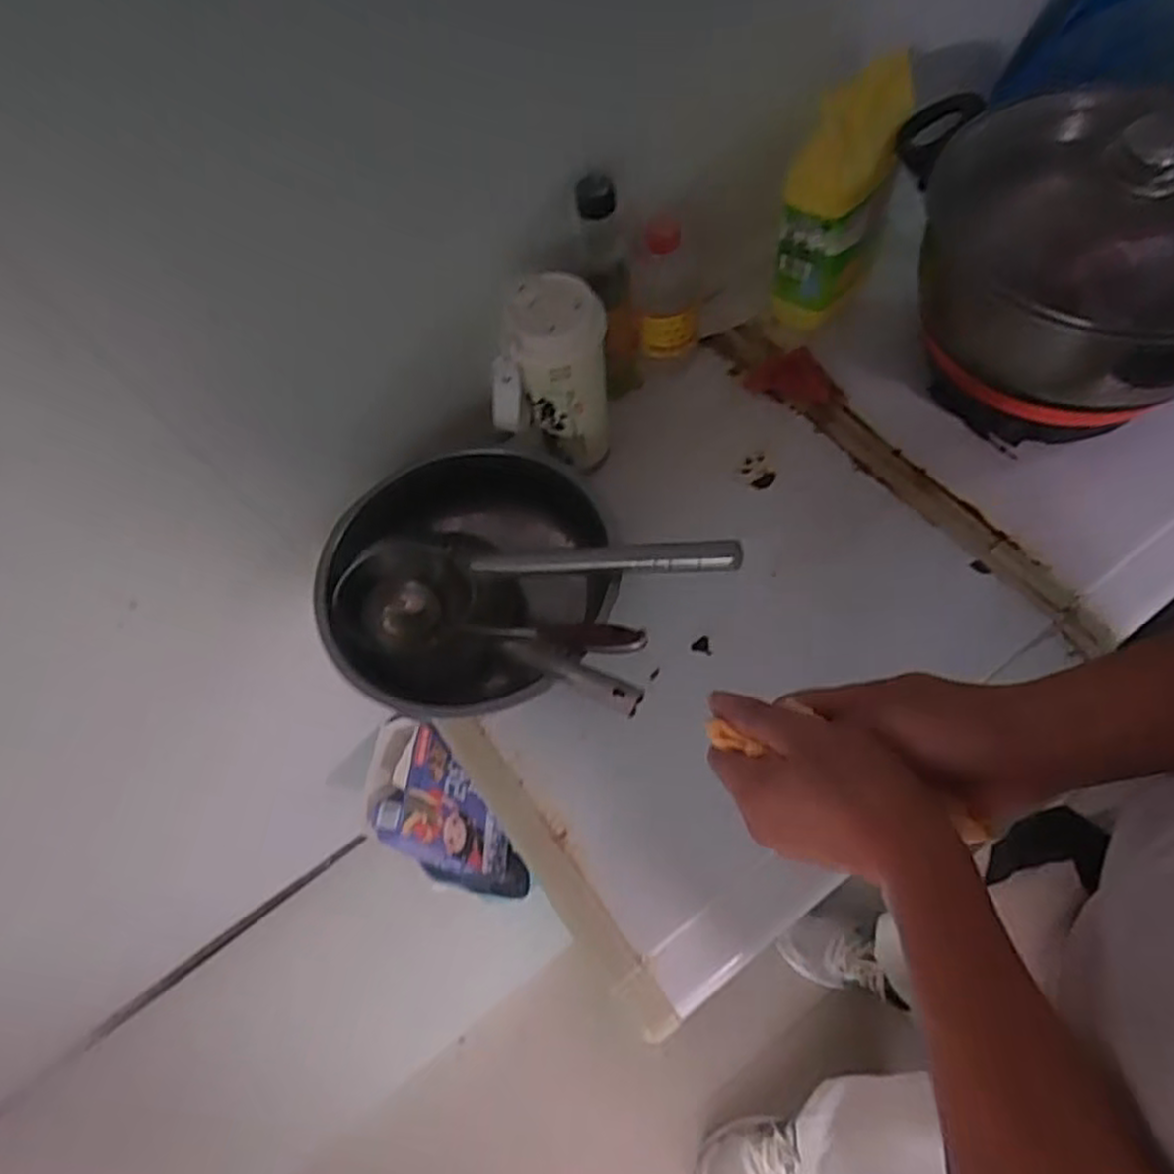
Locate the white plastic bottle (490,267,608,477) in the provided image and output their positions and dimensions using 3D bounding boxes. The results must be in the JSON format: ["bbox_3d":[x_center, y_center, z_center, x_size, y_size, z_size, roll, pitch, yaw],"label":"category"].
[{"bbox_3d":[-0.029,-0.190,0.685,0.100,0.167,0.076,8,66,12],"label":"white plastic bottle"}]

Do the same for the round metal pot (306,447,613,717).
[{"bbox_3d":[-0.106,0.003,0.678,0.231,0.114,0.248,-3,64,7],"label":"round metal pot"}]

